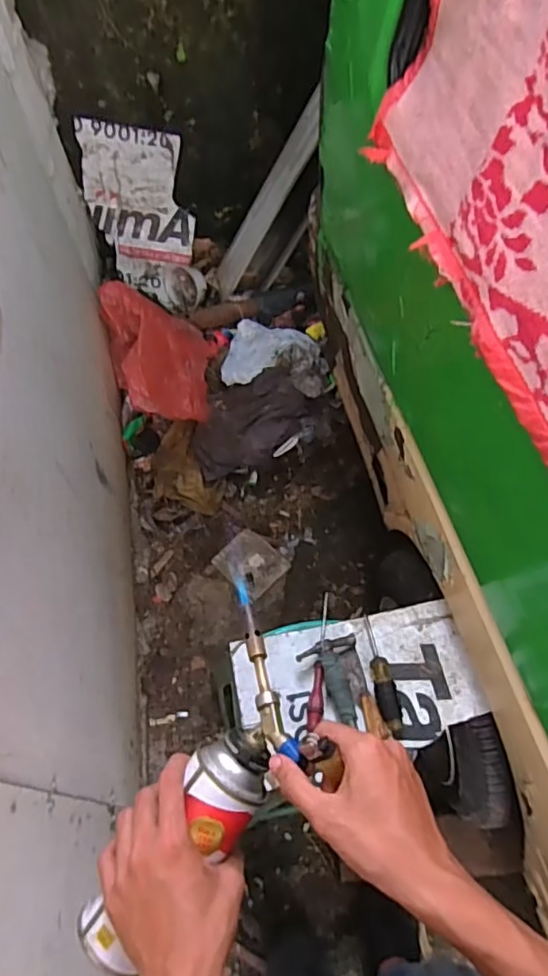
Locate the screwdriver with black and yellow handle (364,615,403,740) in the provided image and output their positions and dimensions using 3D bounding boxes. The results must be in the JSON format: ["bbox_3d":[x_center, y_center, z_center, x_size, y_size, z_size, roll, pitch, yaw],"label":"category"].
[{"bbox_3d":[0.174,0.296,0.954,0.034,0.024,0.185,-8,59,0],"label":"screwdriver with black and yellow handle"}]

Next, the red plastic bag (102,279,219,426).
[{"bbox_3d":[-0.286,-0.358,1.554,0.272,0.232,0.308,-20,60,-7],"label":"red plastic bag"}]

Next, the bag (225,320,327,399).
[{"bbox_3d":[0.011,-0.372,1.689,0.271,0.089,0.254,4,60,7],"label":"bag"}]

